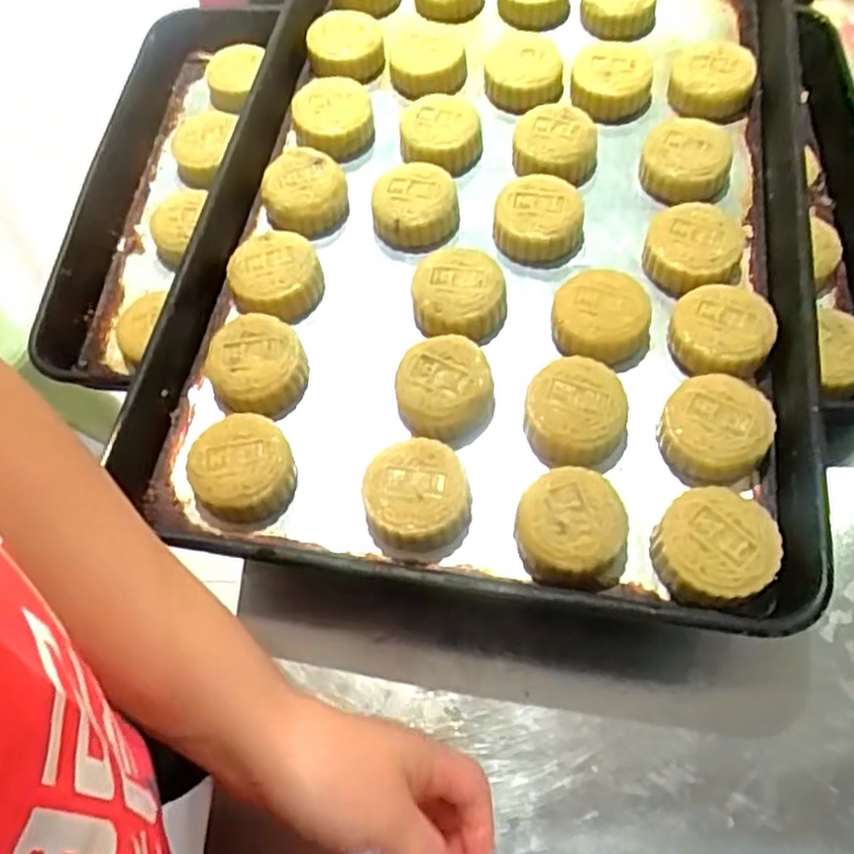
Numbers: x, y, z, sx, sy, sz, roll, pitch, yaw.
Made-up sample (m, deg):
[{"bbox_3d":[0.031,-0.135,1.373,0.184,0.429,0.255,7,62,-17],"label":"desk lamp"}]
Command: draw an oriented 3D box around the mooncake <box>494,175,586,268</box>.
[{"bbox_3d":[0.080,-0.147,0.537,0.061,0.026,0.063,2,63,4],"label":"mooncake"}]

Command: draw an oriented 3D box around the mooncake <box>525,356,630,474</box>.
[{"bbox_3d":[0.092,-0.007,0.459,0.060,0.028,0.063,-32,66,-13],"label":"mooncake"}]

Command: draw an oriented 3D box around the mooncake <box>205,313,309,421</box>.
[{"bbox_3d":[-0.111,-0.039,0.488,0.063,0.031,0.060,-1,63,2],"label":"mooncake"}]

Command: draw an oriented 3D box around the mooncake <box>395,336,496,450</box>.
[{"bbox_3d":[0.012,-0.022,0.472,0.058,0.032,0.059,-1,63,2],"label":"mooncake"}]

